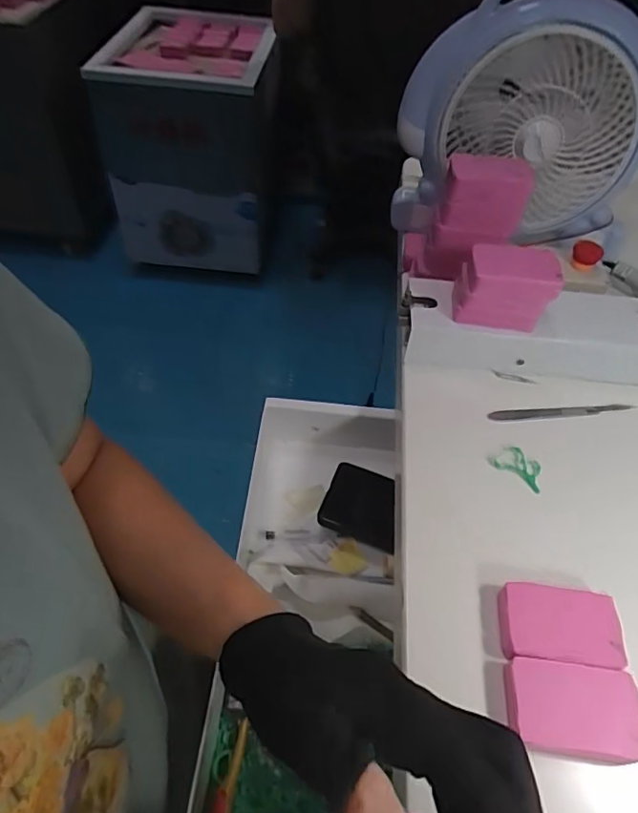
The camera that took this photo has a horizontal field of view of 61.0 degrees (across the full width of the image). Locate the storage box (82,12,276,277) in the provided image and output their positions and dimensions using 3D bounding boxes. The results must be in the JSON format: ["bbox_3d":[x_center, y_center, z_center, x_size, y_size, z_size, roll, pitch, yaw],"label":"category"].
[{"bbox_3d":[-0.360,-0.769,1.592,0.436,0.517,0.523,-1,51,-4],"label":"storage box"}]

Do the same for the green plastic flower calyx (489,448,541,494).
[{"bbox_3d":[0.160,0.048,0.432,0.042,0.006,0.026,35,65,20],"label":"green plastic flower calyx"}]

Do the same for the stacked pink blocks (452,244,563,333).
[{"bbox_3d":[0.156,-0.101,0.460,0.077,0.068,0.045,9,51,3],"label":"stacked pink blocks"}]

